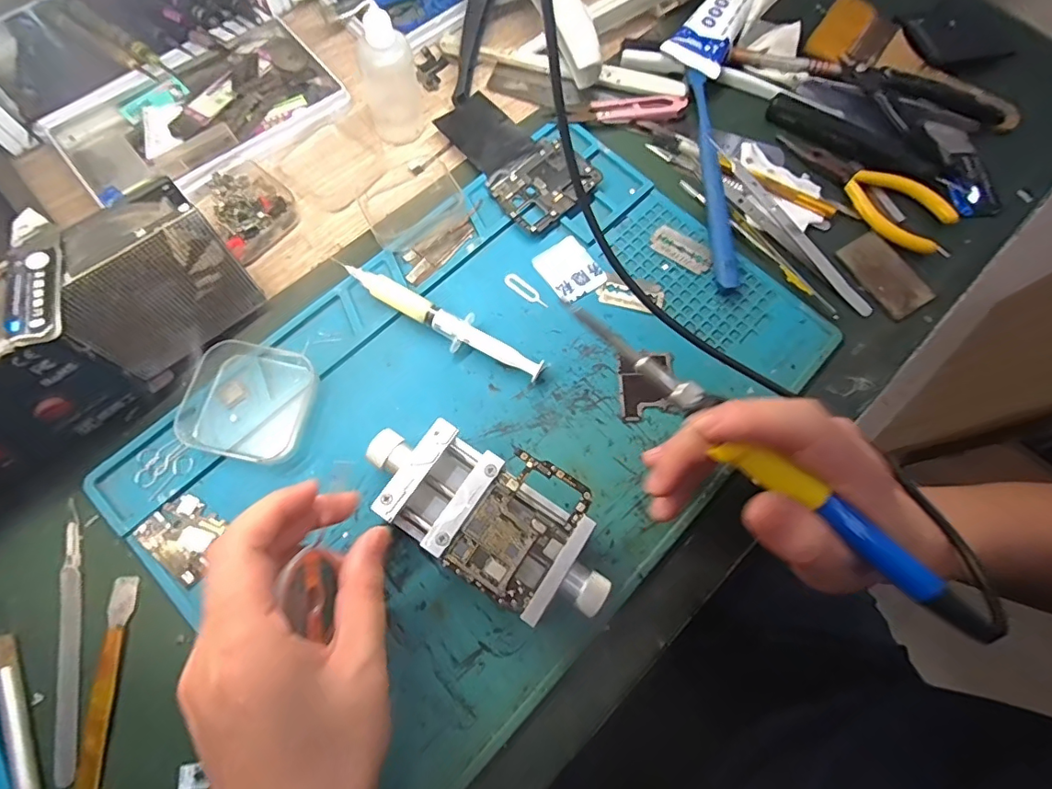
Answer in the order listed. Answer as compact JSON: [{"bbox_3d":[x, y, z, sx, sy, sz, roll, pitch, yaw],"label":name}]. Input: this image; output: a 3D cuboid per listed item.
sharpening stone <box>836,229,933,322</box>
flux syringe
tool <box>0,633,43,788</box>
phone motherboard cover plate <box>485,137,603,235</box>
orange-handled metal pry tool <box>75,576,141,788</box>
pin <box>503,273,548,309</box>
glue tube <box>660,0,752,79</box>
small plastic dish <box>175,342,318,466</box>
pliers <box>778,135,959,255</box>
[{"bbox_3d":[0.241,-0.081,0.342,0.035,0.004,0.059,-29,75,-11],"label":"sharpening stone"},{"bbox_3d":[-0.050,-0.043,0.308,0.131,0.016,0.018,29,73,7],"label":"flux syringe"},{"bbox_3d":[-0.226,0.171,0.231,0.010,0.008,0.125,-25,74,-10],"label":"tool"},{"bbox_3d":[0.011,-0.143,0.346,0.066,0.007,0.053,-42,78,-14],"label":"phone motherboard cover plate"},{"bbox_3d":[-0.201,0.150,0.242,0.013,0.006,0.119,-2,72,-3],"label":"orange-handled metal pry tool"},{"bbox_3d":[0.000,-0.066,0.326,0.034,0.004,0.010,38,76,11],"label":"pin"},{"bbox_3d":[0.153,-0.284,0.391,0.044,0.025,0.111,38,74,10],"label":"glue tube"},{"bbox_3d":[-0.154,0.003,0.284,0.067,0.017,0.064,5,71,-1],"label":"small plastic dish"},{"bbox_3d":[0.238,-0.149,0.360,0.125,0.006,0.050,43,75,11],"label":"pliers"}]

